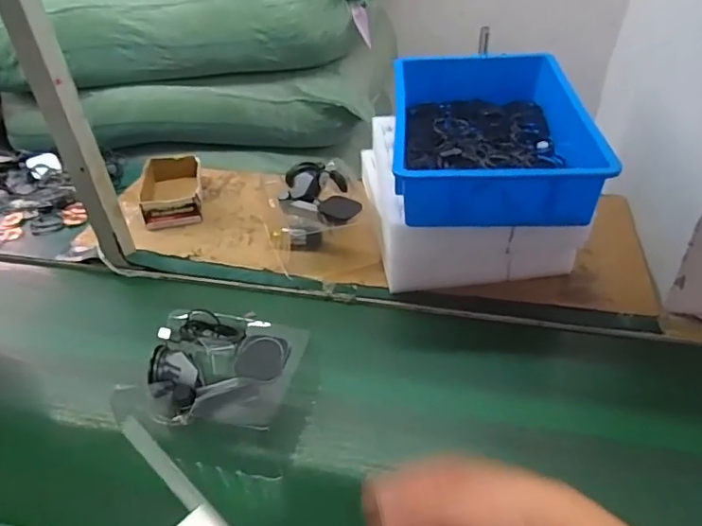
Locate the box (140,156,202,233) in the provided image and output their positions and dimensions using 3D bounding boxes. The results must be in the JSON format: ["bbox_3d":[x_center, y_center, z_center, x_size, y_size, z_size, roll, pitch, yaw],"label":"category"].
[{"bbox_3d":[-0.341,-0.137,1.010,0.118,0.051,0.187,-10,39,-9],"label":"box"}]

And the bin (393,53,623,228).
[{"bbox_3d":[0.213,-0.211,0.827,0.262,0.092,0.414,3,38,7],"label":"bin"}]

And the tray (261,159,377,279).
[{"bbox_3d":[-0.064,-0.081,0.878,0.150,0.110,0.158,-10,39,-9],"label":"tray"}]

